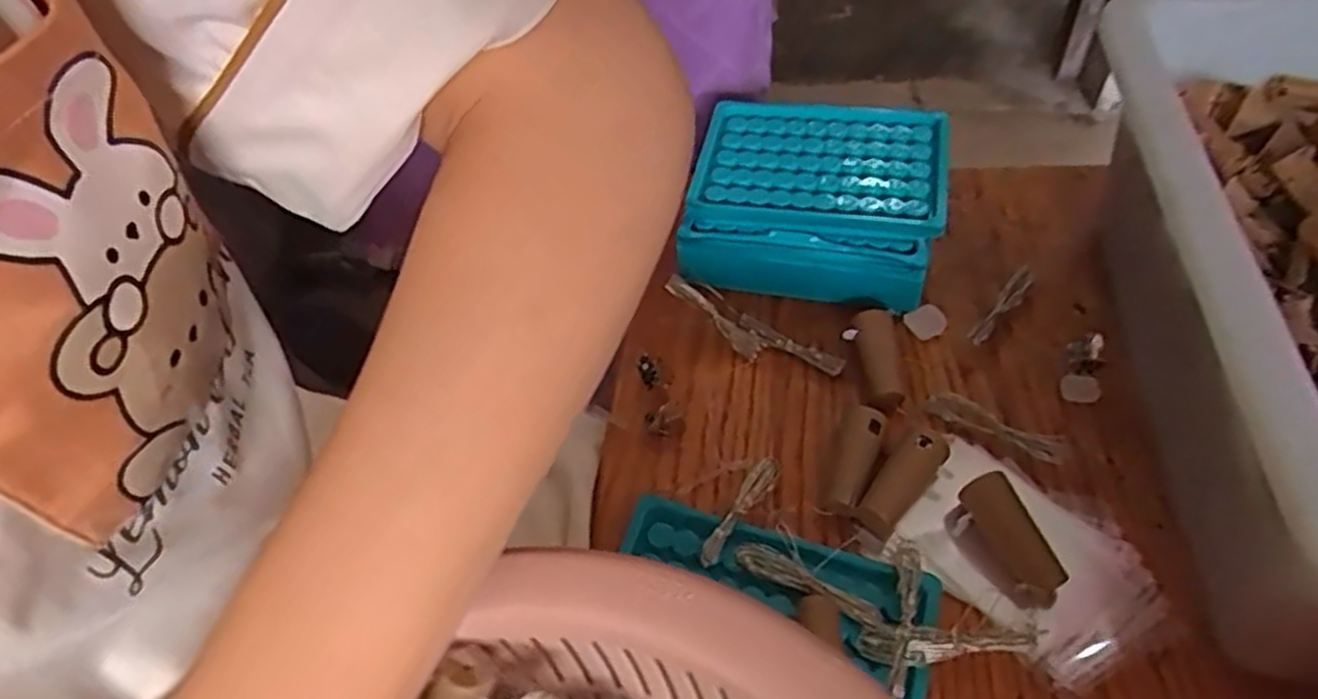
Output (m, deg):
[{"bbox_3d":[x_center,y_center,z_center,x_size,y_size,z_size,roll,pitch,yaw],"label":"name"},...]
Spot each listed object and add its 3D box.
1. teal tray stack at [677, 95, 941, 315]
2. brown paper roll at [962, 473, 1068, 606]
[{"bbox_3d":[0.089,-0.085,0.446,0.136,0.055,0.110,12,53,14],"label":"teal tray stack"},{"bbox_3d":[0.150,0.082,0.333,0.020,0.019,0.057,-19,64,-10],"label":"brown paper roll"}]

